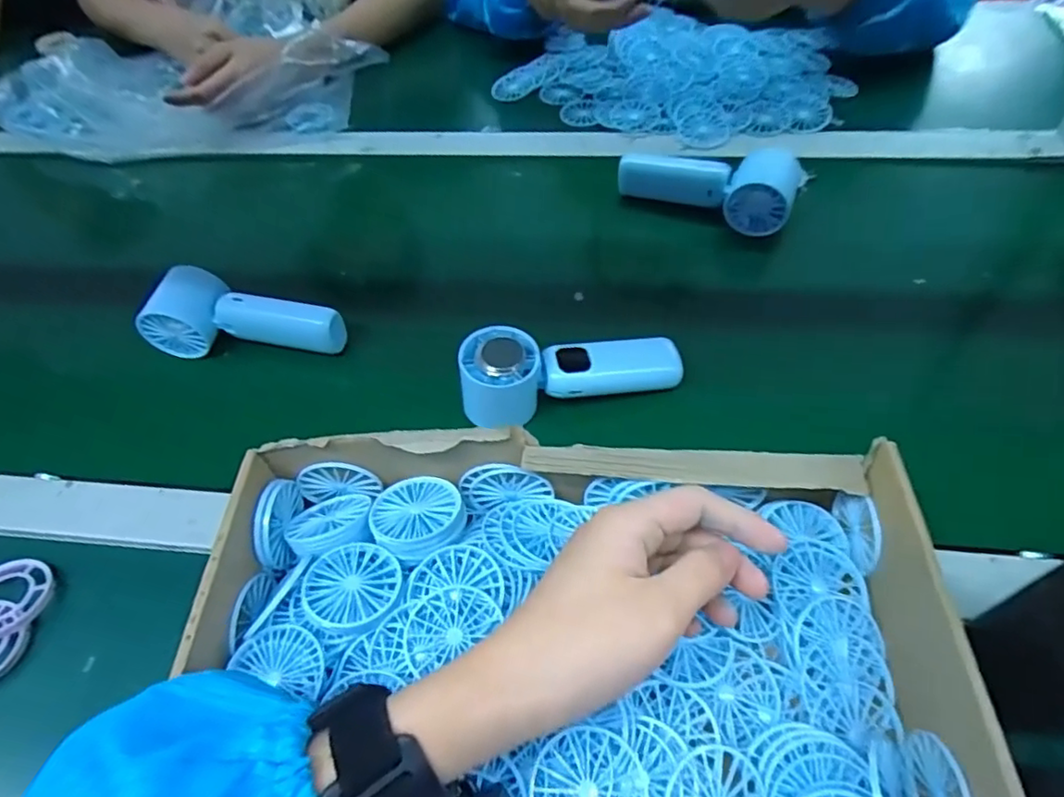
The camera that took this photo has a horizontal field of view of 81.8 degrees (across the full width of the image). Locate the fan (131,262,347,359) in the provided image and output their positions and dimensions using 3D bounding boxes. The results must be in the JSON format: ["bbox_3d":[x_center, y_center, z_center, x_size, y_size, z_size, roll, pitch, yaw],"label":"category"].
[{"bbox_3d":[-0.229,-0.067,0.500,0.154,0.054,0.052,3,55,6],"label":"fan"}]

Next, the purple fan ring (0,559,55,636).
[{"bbox_3d":[-0.324,0.124,0.379,0.042,0.018,0.049,18,58,15],"label":"purple fan ring"}]

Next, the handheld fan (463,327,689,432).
[{"bbox_3d":[0.029,-0.025,0.440,0.156,0.049,0.052,-10,55,-4],"label":"handheld fan"}]

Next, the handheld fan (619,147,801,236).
[{"bbox_3d":[0.160,-0.201,0.561,0.154,0.043,0.053,20,58,16],"label":"handheld fan"}]

